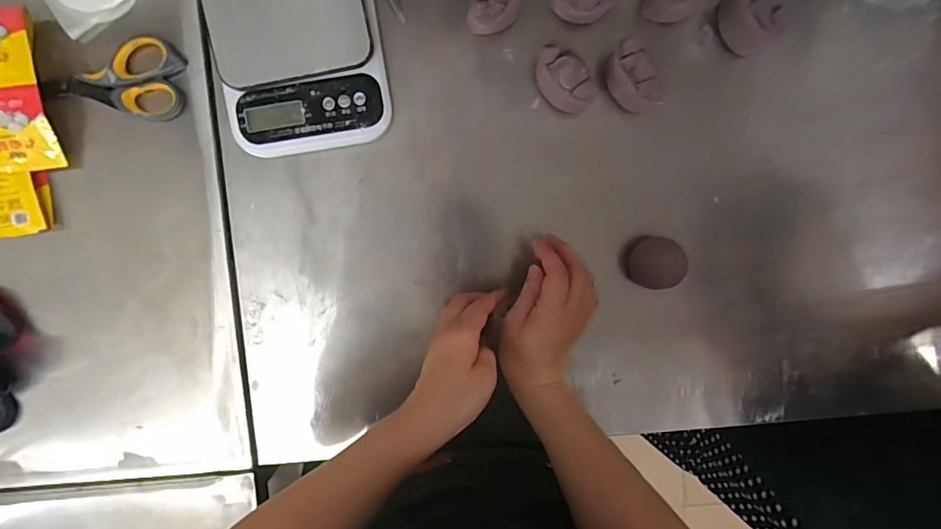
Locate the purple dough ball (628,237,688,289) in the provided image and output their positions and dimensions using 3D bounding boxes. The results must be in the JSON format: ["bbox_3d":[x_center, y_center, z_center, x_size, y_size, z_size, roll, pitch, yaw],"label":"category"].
[{"bbox_3d":[0.181,0.001,0.458,0.042,0.045,0.046,0,98,-2],"label":"purple dough ball"}]

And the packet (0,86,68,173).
[{"bbox_3d":[-0.411,-0.119,0.424,0.062,0.012,0.071,-9,111,-12],"label":"packet"}]

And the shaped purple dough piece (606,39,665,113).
[{"bbox_3d":[0.149,-0.170,0.440,0.035,0.048,0.062,-29,98,2],"label":"shaped purple dough piece"}]

